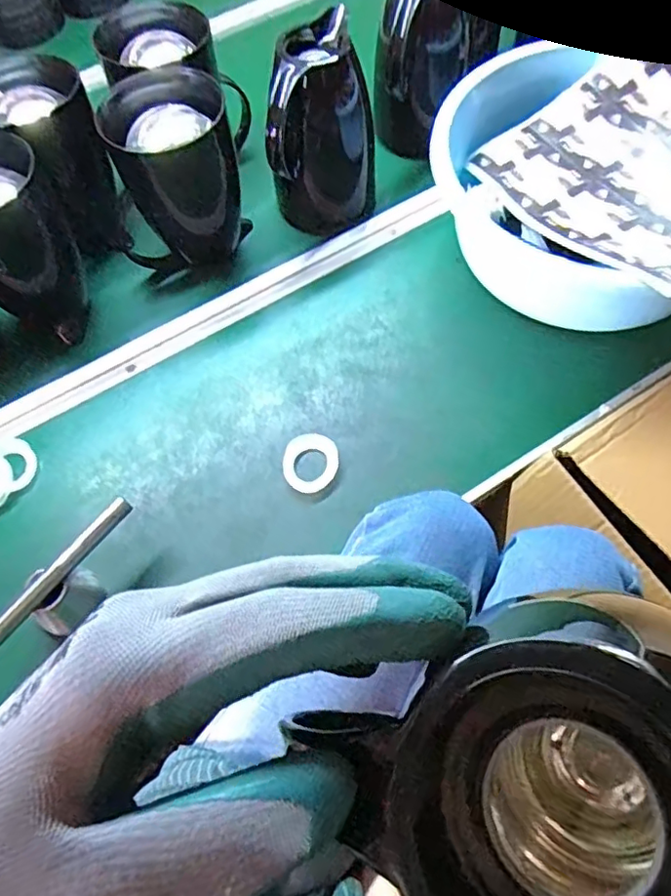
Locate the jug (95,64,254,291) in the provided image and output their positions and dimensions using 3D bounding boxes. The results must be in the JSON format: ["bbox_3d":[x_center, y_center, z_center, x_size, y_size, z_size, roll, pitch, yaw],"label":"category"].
[{"bbox_3d":[-0.183,-0.308,0.682,0.141,0.206,0.124,-12,62,-2],"label":"jug"}]

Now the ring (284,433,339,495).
[{"bbox_3d":[-0.026,0.016,0.596,0.052,0.016,0.059,20,66,14],"label":"ring"}]

